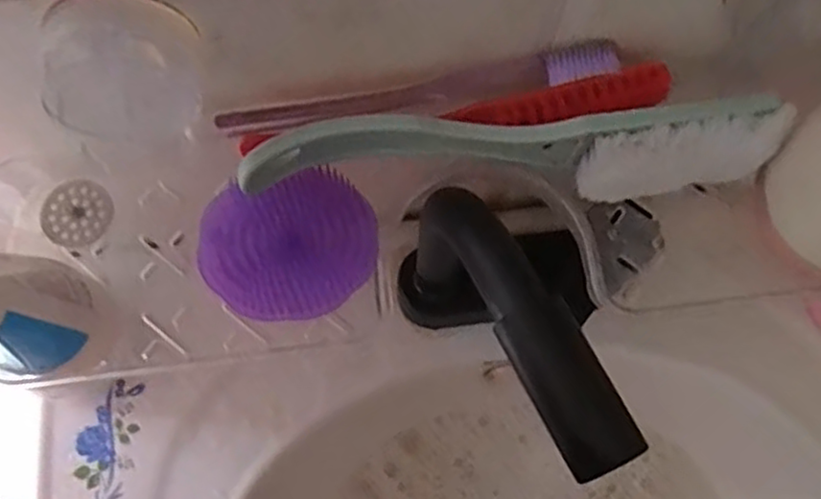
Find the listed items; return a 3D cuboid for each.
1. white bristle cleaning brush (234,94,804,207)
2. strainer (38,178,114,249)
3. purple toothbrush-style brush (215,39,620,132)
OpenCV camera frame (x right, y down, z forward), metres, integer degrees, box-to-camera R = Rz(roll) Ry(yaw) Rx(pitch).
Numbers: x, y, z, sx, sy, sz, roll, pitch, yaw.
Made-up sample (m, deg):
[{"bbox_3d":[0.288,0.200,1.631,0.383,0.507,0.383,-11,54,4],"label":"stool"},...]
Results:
[{"bbox_3d":[0.044,-0.039,0.301,0.224,0.032,0.030,-3,71,-2],"label":"white bristle cleaning brush"},{"bbox_3d":[-0.157,-0.017,0.335,0.033,0.005,0.031,0,71,-1],"label":"strainer"},{"bbox_3d":[0.004,-0.068,0.311,0.171,0.020,0.017,-10,71,-4],"label":"purple toothbrush-style brush"}]

